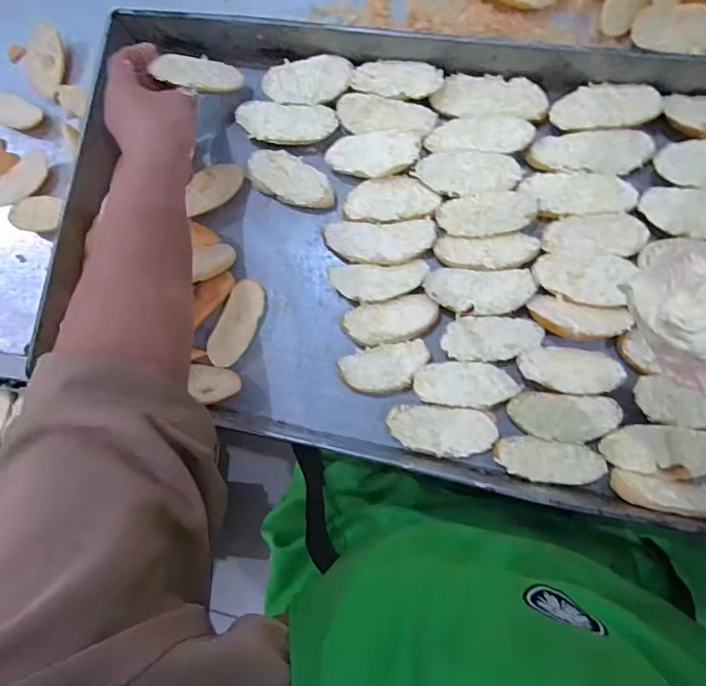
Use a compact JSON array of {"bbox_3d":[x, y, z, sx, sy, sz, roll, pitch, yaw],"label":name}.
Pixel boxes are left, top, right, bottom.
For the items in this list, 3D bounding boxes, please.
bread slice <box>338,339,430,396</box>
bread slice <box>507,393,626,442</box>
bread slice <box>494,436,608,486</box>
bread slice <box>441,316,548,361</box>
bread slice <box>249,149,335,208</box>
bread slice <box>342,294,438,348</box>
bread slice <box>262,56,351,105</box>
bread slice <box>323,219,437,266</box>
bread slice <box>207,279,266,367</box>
[{"bbox_3d":[0.030,0.024,0.426,0.078,0.023,0.042,-11,84,8],"label":"bread slice"},{"bbox_3d":[0.175,0.062,0.388,0.086,0.008,0.039,3,86,9],"label":"bread slice"},{"bbox_3d":[0.165,0.099,0.392,0.087,0.011,0.034,8,87,9],"label":"bread slice"},{"bbox_3d":[0.121,-0.003,0.405,0.084,0.014,0.038,0,86,9],"label":"bread slice"},{"bbox_3d":[-0.059,-0.157,0.456,0.091,0.019,0.042,32,91,10],"label":"bread slice"},{"bbox_3d":[0.035,-0.020,0.429,0.083,0.022,0.039,-12,84,7],"label":"bread slice"},{"bbox_3d":[-0.043,-0.250,0.444,0.083,0.008,0.040,-4,85,8],"label":"bread slice"},{"bbox_3d":[0.026,-0.091,0.438,0.099,0.020,0.040,1,86,9],"label":"bread slice"},{"bbox_3d":[-0.112,-0.019,0.453,0.035,0.013,0.084,22,89,10],"label":"bread slice"}]

